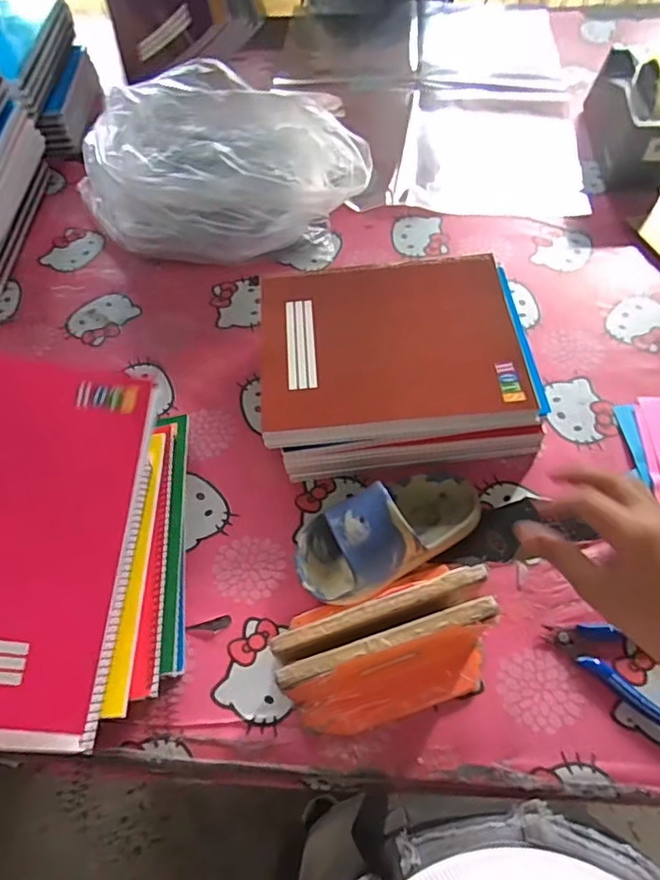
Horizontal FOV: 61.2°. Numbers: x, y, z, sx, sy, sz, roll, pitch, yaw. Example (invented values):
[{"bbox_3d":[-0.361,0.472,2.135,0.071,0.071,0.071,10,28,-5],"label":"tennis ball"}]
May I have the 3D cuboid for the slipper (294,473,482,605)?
[{"bbox_3d":[0.054,0.081,0.493,0.175,0.060,0.086,-23,61,-11],"label":"slipper"}]

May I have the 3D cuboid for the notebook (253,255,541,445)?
[{"bbox_3d":[0.058,-0.095,0.546,0.247,0.025,0.194,-4,59,0],"label":"notebook"}]

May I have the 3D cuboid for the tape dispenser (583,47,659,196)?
[{"bbox_3d":[0.408,-0.446,0.758,0.079,0.113,0.219,-1,59,2],"label":"tape dispenser"}]

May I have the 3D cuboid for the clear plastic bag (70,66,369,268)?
[{"bbox_3d":[-0.141,-0.322,0.691,0.362,0.154,0.175,11,60,9],"label":"clear plastic bag"}]

